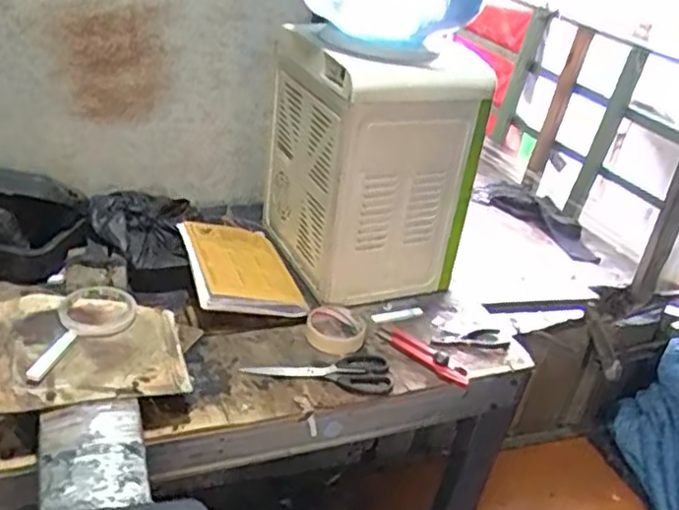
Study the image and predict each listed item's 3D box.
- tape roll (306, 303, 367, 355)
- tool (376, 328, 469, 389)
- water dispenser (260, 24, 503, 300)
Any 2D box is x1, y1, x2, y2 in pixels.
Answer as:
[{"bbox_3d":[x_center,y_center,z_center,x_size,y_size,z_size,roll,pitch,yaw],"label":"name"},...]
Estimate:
[{"bbox_3d":[-0.006,0.103,0.933,0.081,0.027,0.080,9,30,1],"label":"tape roll"},{"bbox_3d":[0.112,0.135,0.923,0.138,0.016,0.034,29,36,32],"label":"tool"},{"bbox_3d":[0.049,-0.134,0.951,0.224,0.334,0.247,-4,32,-20],"label":"water dispenser"}]

